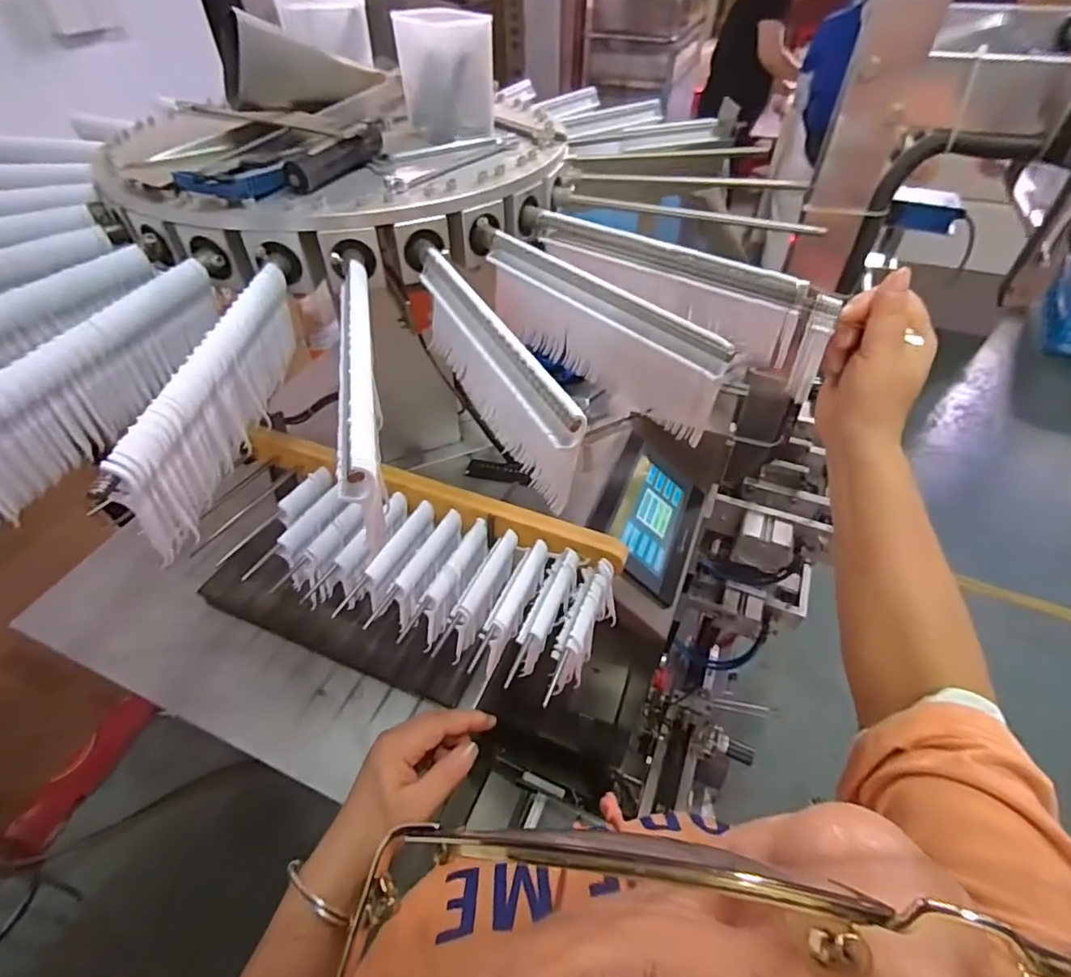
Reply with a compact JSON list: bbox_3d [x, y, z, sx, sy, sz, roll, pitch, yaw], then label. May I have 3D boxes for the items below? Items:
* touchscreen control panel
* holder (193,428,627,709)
[{"bbox_3d":[0.148,0.033,0.690,0.146,0.017,0.194,41,51,-11],"label":"touchscreen control panel"},{"bbox_3d":[-0.111,0.059,0.463,0.342,0.056,0.144,18,50,16],"label":"holder"}]

